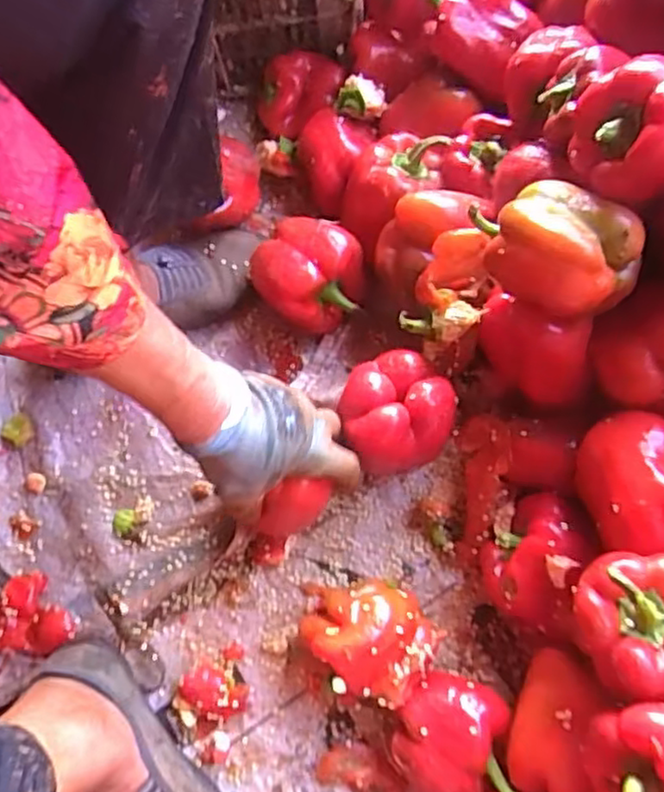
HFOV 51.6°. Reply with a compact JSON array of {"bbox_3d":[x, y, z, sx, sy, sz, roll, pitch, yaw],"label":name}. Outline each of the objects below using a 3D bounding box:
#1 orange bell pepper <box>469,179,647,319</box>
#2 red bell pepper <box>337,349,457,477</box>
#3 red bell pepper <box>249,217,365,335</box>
[{"bbox_3d":[0.157,-0.101,0.475,0.106,0.066,0.079,37,77,12],"label":"orange bell pepper"},{"bbox_3d":[0.052,0.013,0.572,0.089,0.079,0.084,0,73,2],"label":"red bell pepper"},{"bbox_3d":[-0.022,-0.111,0.639,0.093,0.087,0.085,0,73,2],"label":"red bell pepper"}]

